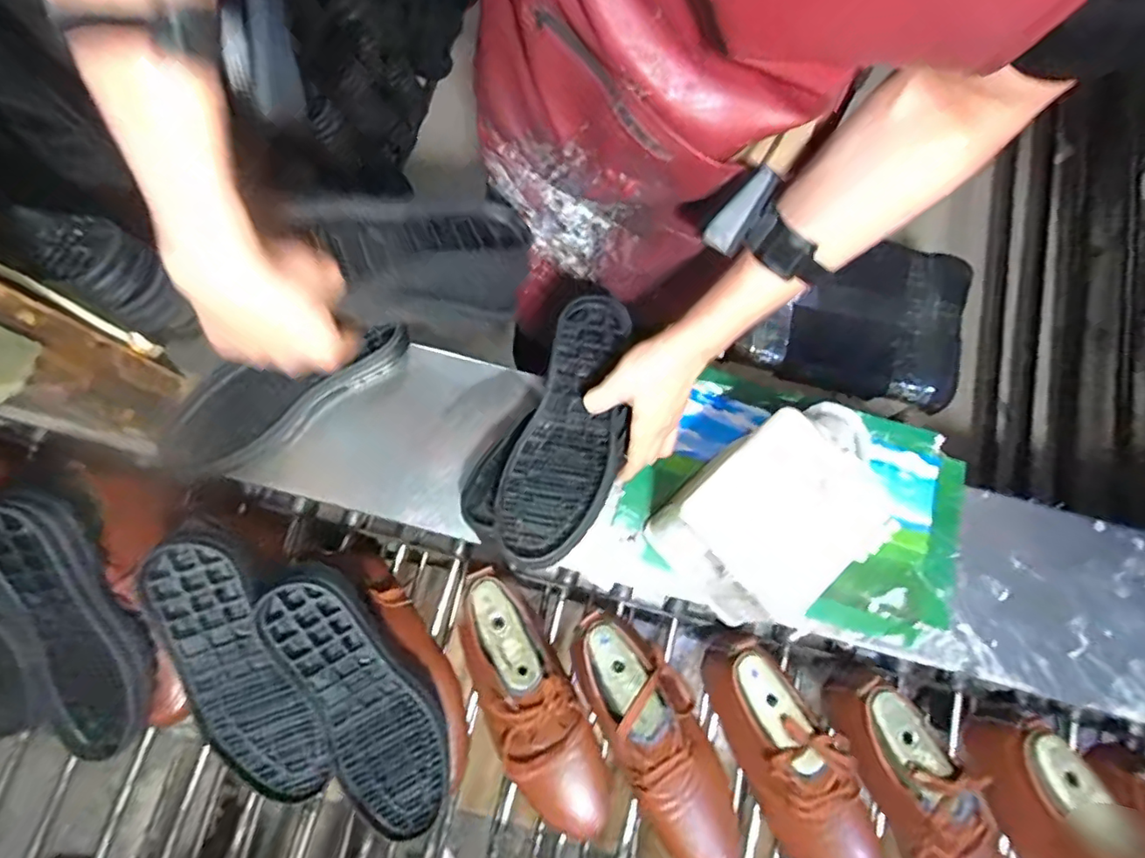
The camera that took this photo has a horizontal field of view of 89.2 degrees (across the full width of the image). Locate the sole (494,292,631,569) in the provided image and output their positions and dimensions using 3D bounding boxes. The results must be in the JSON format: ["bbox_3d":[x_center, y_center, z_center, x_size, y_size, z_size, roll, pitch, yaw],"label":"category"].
[{"bbox_3d":[0.000,-0.003,0.604,0.107,0.021,0.289,15,74,2],"label":"sole"}]

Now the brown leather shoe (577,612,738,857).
[{"bbox_3d":[0.090,0.314,0.565,0.085,0.088,0.281,-29,98,-8],"label":"brown leather shoe"}]

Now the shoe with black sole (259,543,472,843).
[{"bbox_3d":[-0.192,0.248,0.570,0.115,0.120,0.277,-22,98,-7],"label":"shoe with black sole"}]

